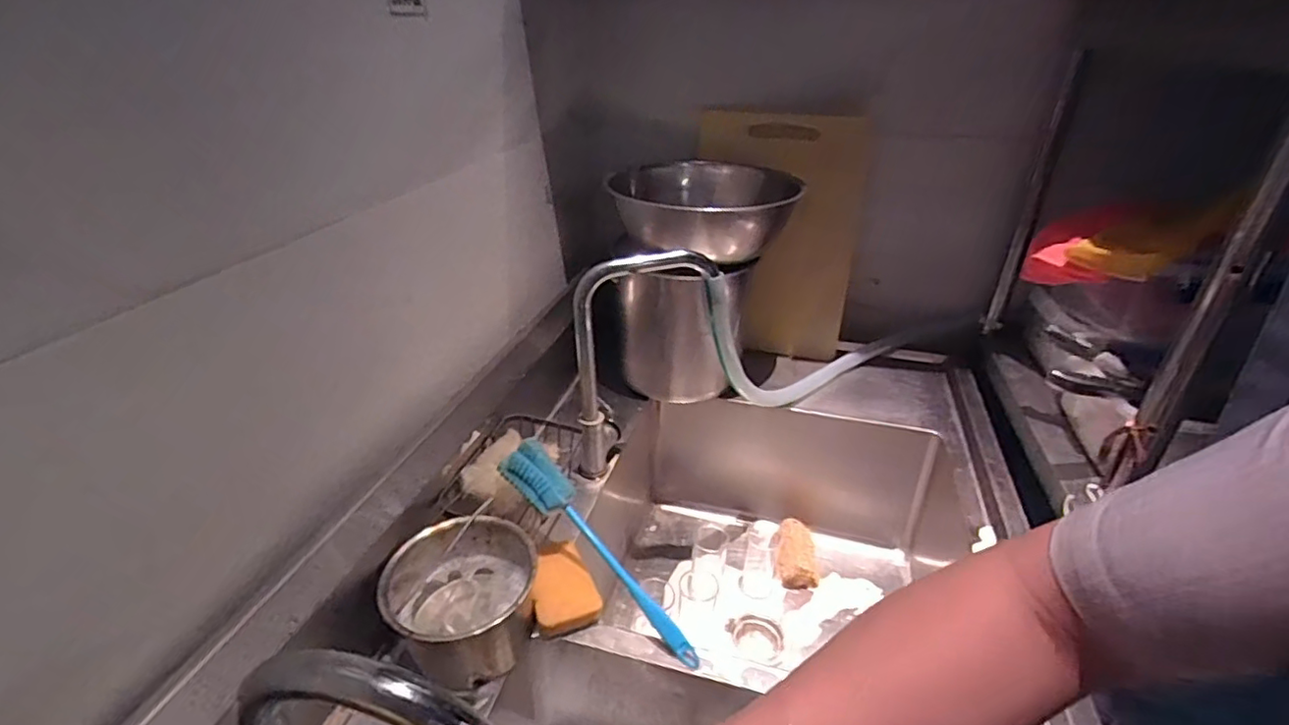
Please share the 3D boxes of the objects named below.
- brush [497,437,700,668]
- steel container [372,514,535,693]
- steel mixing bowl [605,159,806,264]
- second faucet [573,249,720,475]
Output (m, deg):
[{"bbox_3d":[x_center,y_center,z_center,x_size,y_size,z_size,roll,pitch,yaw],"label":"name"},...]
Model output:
[{"bbox_3d":[-0.049,0.210,0.678,0.310,0.034,0.048,44,46,17],"label":"brush"},{"bbox_3d":[-0.193,0.248,0.638,0.147,0.099,0.146,-2,30,-5],"label":"steel container"},{"bbox_3d":[0.085,-0.252,1.015,0.302,0.109,0.305,1,30,-1],"label":"steel mixing bowl"},{"bbox_3d":[-0.007,0.000,0.846,0.179,0.325,0.050,-9,32,-17],"label":"second faucet"}]

